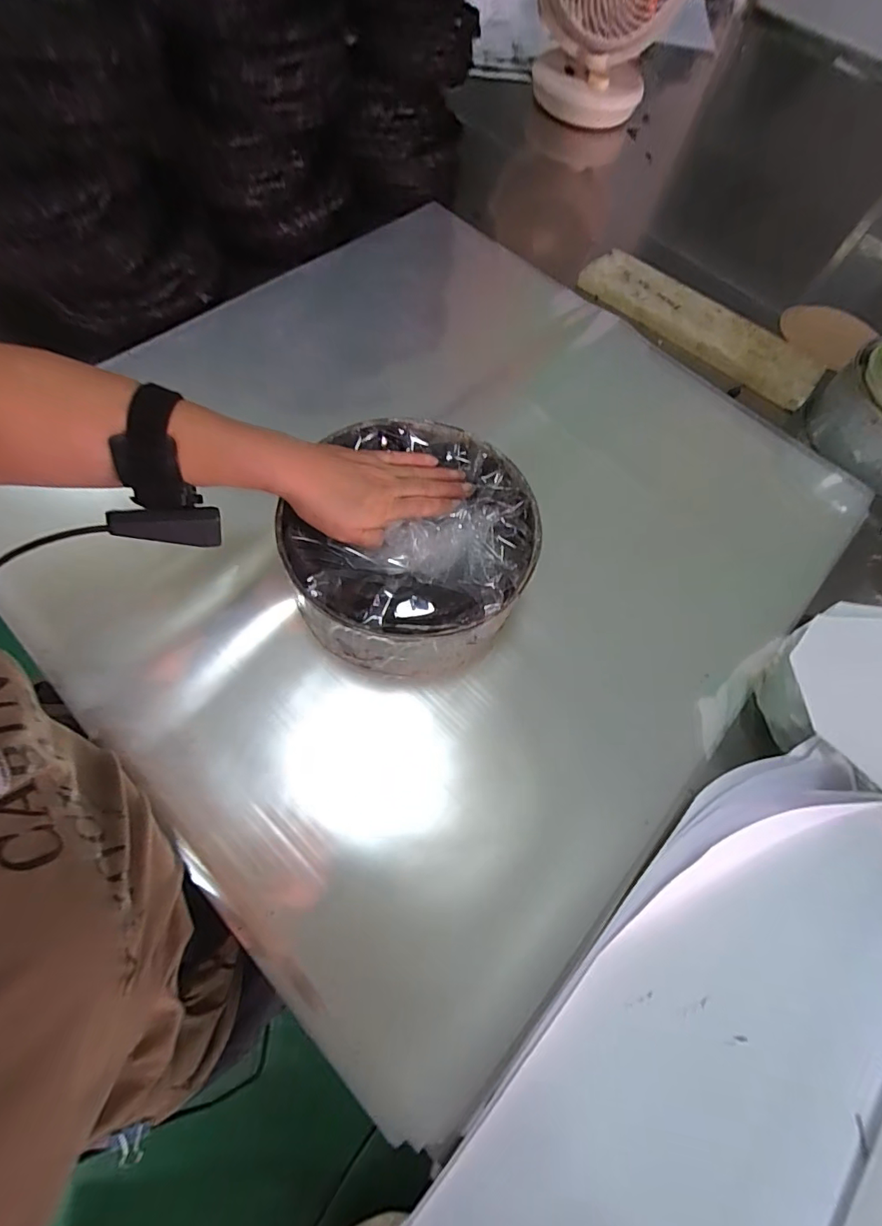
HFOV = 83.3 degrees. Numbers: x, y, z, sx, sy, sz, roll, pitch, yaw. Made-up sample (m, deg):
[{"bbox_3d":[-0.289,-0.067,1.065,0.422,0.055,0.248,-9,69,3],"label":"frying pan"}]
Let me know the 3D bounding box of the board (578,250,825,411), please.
[{"bbox_3d":[0.346,-0.392,0.669,0.338,0.030,0.113,41,69,12],"label":"board"}]

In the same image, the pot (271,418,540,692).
[{"bbox_3d":[-0.020,-0.049,0.424,0.181,0.098,0.199,1,65,-2],"label":"pot"}]

